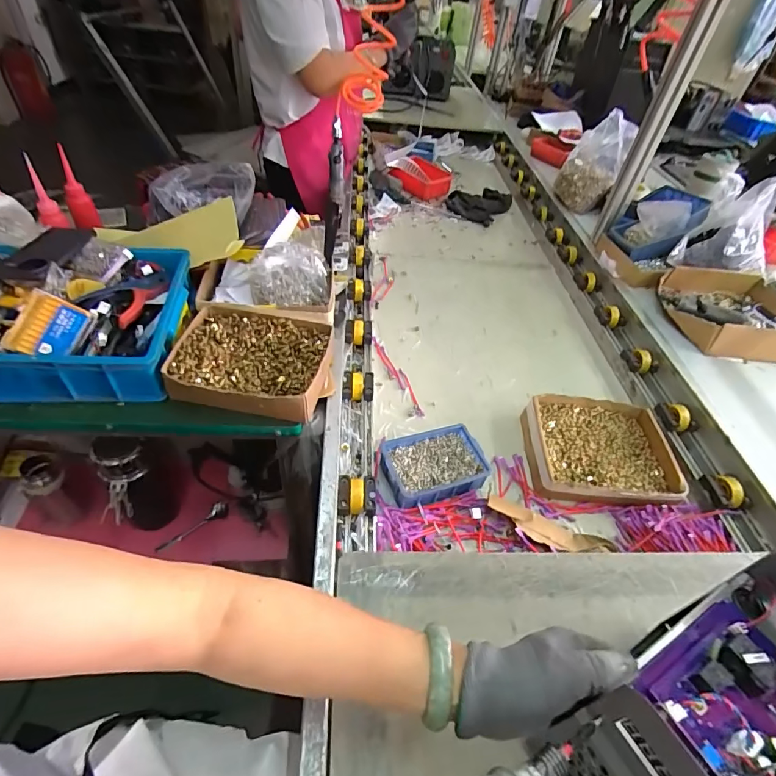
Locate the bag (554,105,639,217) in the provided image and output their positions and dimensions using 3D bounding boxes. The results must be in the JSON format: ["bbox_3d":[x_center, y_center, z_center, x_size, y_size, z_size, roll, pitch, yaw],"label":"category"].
[{"bbox_3d":[0.589,-0.634,1.262,0.159,0.141,0.268,30,82,21],"label":"bag"}]

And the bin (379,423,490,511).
[{"bbox_3d":[0.069,0.120,0.665,0.151,0.046,0.107,-10,47,-17],"label":"bin"}]

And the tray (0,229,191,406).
[{"bbox_3d":[-0.514,-0.129,0.681,0.386,0.105,0.334,0,45,-8],"label":"tray"}]

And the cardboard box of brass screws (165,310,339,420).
[{"bbox_3d":[-0.201,-0.039,0.667,0.221,0.055,0.187,8,45,0],"label":"cardboard box of brass screws"}]

